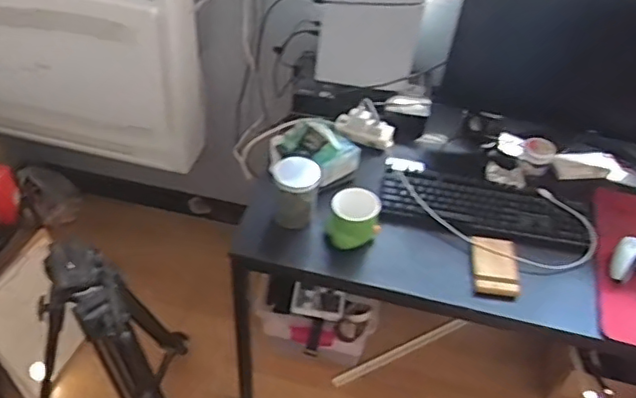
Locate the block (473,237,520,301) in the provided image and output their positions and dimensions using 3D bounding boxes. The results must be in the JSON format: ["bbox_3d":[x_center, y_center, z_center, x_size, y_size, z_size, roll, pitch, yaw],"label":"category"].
[{"bbox_3d":[0.347,0.130,1.168,0.085,0.014,0.148,9,47,3],"label":"block"}]

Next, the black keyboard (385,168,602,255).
[{"bbox_3d":[0.356,0.013,1.268,0.439,0.030,0.175,12,47,6],"label":"black keyboard"}]

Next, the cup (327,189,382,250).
[{"bbox_3d":[0.073,0.040,1.162,0.101,0.107,0.074,9,47,3],"label":"cup"}]

